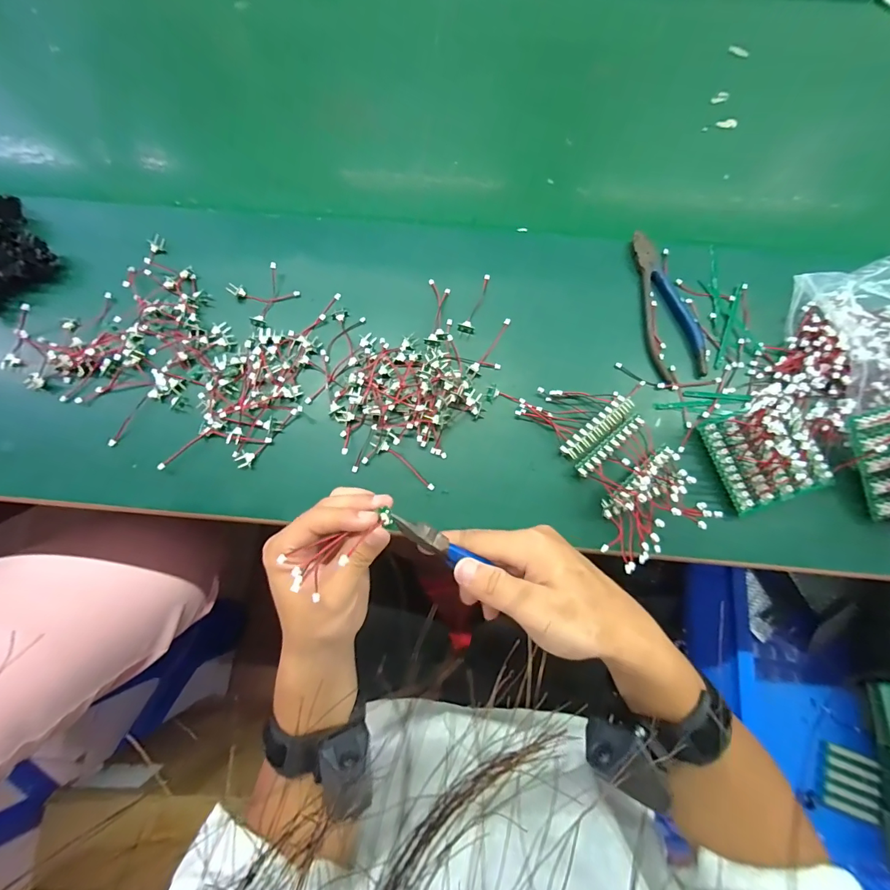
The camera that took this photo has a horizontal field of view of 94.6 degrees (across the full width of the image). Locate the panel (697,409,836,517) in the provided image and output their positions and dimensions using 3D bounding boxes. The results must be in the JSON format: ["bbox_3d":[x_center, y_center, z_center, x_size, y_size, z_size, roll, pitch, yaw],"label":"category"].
[{"bbox_3d":[0.266,0.005,0.330,0.081,0.041,0.077,-18,78,-4],"label":"panel"}]

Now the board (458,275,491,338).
[{"bbox_3d":[0.027,-0.132,0.381,0.015,0.004,0.066,16,78,3],"label":"board"}]

